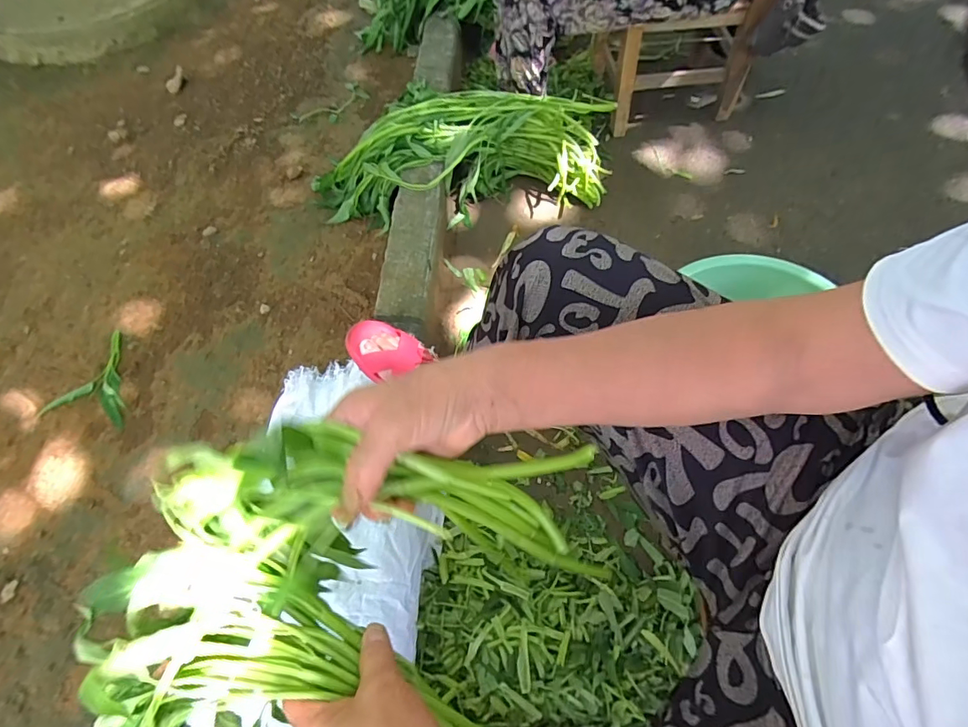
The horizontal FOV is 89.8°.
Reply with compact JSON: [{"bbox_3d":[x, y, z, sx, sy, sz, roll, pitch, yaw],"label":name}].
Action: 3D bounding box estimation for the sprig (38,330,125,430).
[{"bbox_3d":[-0.777,0.050,0.939,0.149,0.013,0.222,-22,59,-9],"label":"sprig"}]

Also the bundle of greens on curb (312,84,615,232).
[{"bbox_3d":[-0.062,-0.467,1.083,0.677,0.187,0.290,-1,57,5],"label":"bundle of greens on curb"}]

